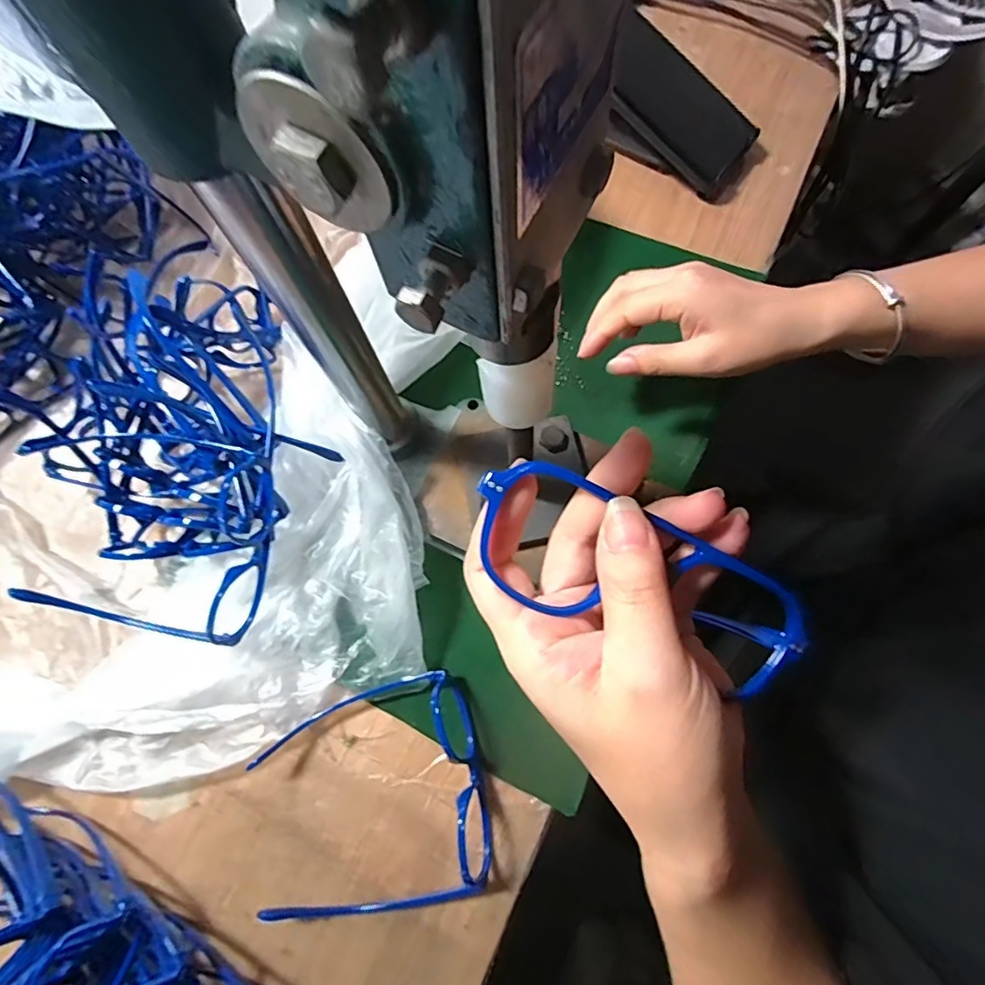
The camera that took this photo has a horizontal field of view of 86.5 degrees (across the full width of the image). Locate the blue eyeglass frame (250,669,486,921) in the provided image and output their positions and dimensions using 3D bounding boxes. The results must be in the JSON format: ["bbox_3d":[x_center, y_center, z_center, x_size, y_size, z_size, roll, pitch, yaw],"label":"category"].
[{"bbox_3d":[-0.073,0.187,0.316,0.141,0.040,0.130,-13,73,-1],"label":"blue eyeglass frame"}]

